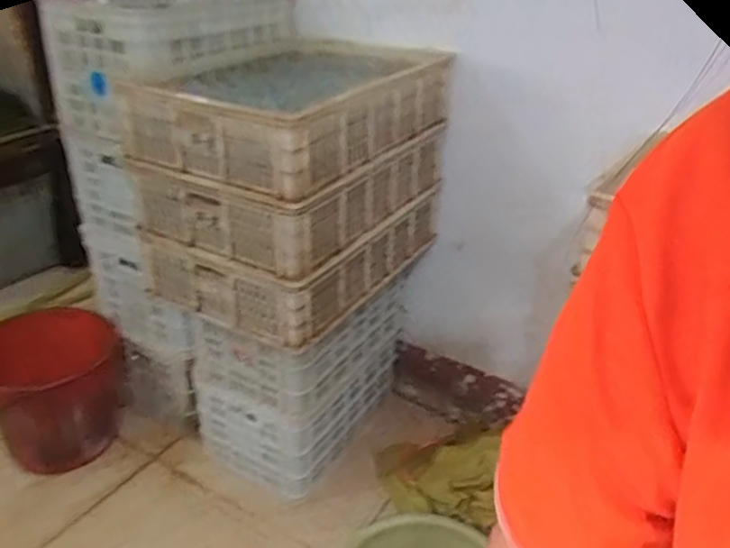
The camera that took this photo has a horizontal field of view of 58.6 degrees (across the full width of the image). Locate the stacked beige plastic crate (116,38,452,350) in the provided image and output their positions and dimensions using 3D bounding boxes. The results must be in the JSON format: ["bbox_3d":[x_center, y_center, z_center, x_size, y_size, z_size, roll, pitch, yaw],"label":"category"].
[{"bbox_3d":[-0.156,-0.249,1.504,0.492,0.453,0.686,19,32,26],"label":"stacked beige plastic crate"}]

